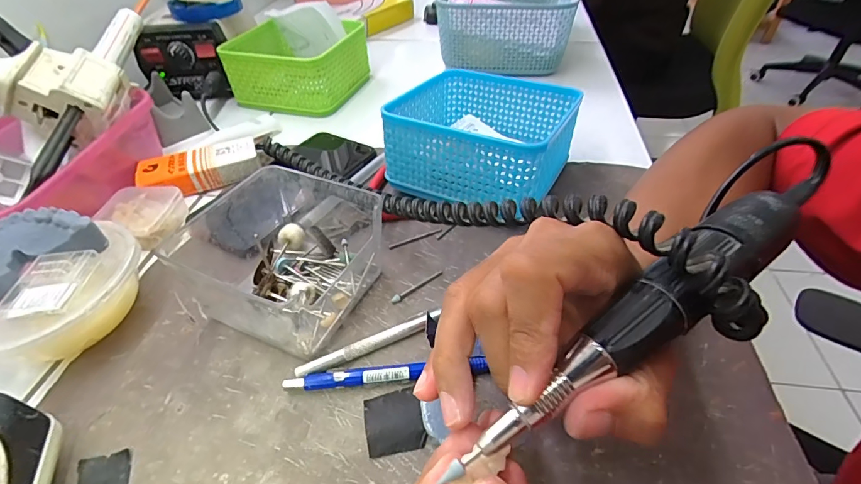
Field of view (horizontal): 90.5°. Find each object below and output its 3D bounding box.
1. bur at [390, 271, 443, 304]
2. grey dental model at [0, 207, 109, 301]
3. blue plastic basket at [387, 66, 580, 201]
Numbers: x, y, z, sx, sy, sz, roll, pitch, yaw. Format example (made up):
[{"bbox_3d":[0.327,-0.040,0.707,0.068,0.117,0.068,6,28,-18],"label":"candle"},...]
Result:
[{"bbox_3d":[-0.009,0.029,0.287,0.042,0.004,0.005,-31,50,-27],"label":"bur"},{"bbox_3d":[-0.242,0.003,0.251,0.057,0.017,0.064,18,47,21],"label":"grey dental model"},{"bbox_3d":[0.044,-0.087,0.358,0.132,0.072,0.133,20,47,22],"label":"blue plastic basket"}]

